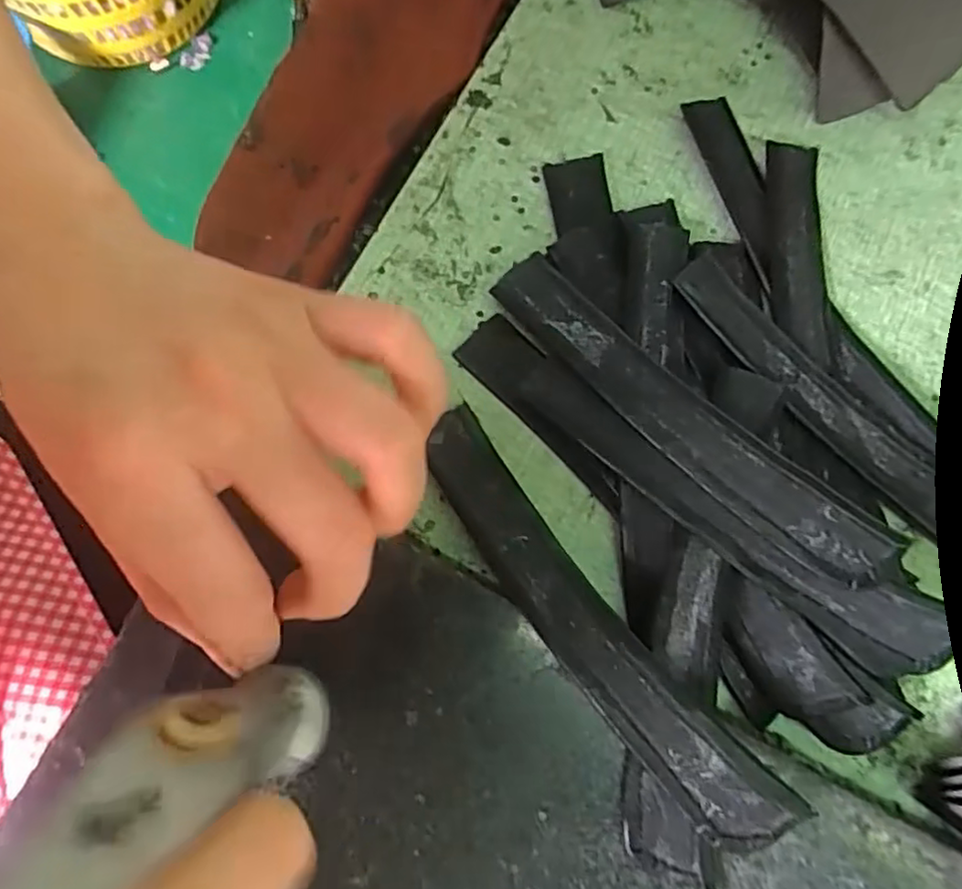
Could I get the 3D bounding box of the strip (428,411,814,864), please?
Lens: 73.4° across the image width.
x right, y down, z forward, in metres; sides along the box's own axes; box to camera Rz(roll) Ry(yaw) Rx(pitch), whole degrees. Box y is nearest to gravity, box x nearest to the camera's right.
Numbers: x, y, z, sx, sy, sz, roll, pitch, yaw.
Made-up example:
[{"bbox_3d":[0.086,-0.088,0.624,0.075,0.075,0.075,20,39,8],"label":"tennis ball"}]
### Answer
[{"bbox_3d":[0.033,0.056,0.204,0.028,0.011,0.159,-38,78,-8],"label":"strip"}]

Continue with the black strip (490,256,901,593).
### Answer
[{"bbox_3d":[0.066,-0.008,0.217,0.152,0.014,0.029,41,81,10],"label":"black strip"}]

